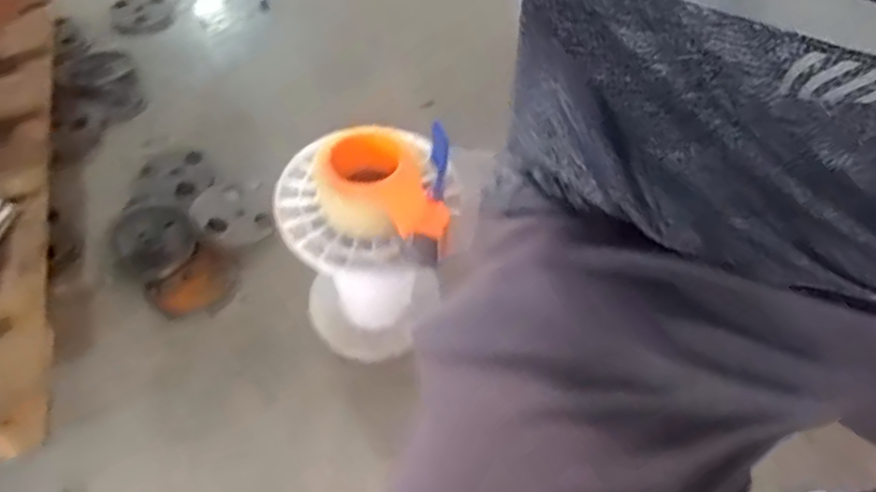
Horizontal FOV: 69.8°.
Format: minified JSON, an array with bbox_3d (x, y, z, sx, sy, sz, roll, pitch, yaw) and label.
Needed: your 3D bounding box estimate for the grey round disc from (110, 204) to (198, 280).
[{"bbox_3d":[-0.388,-0.007,0.861,0.103,0.022,0.112,2,54,-3],"label":"grey round disc"}]

